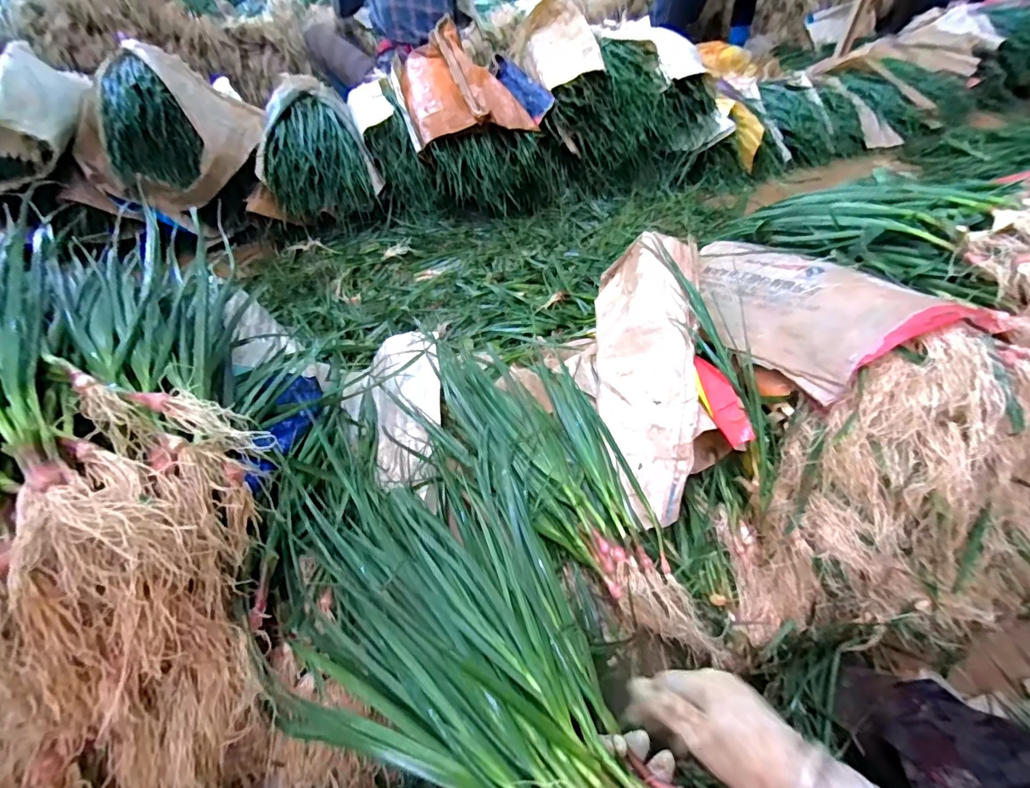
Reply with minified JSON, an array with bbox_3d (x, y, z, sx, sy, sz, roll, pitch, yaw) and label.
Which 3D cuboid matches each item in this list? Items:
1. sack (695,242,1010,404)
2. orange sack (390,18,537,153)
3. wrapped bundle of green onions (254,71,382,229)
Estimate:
[{"bbox_3d":[0.385,-0.142,0.731,0.221,0.084,0.446,-38,33,4],"label":"sack"},{"bbox_3d":[-0.195,-1.011,1.570,0.361,0.234,0.579,-14,48,-12],"label":"orange sack"},{"bbox_3d":[-0.624,-0.755,1.502,0.325,0.244,0.416,-16,49,-14],"label":"wrapped bundle of green onions"}]

